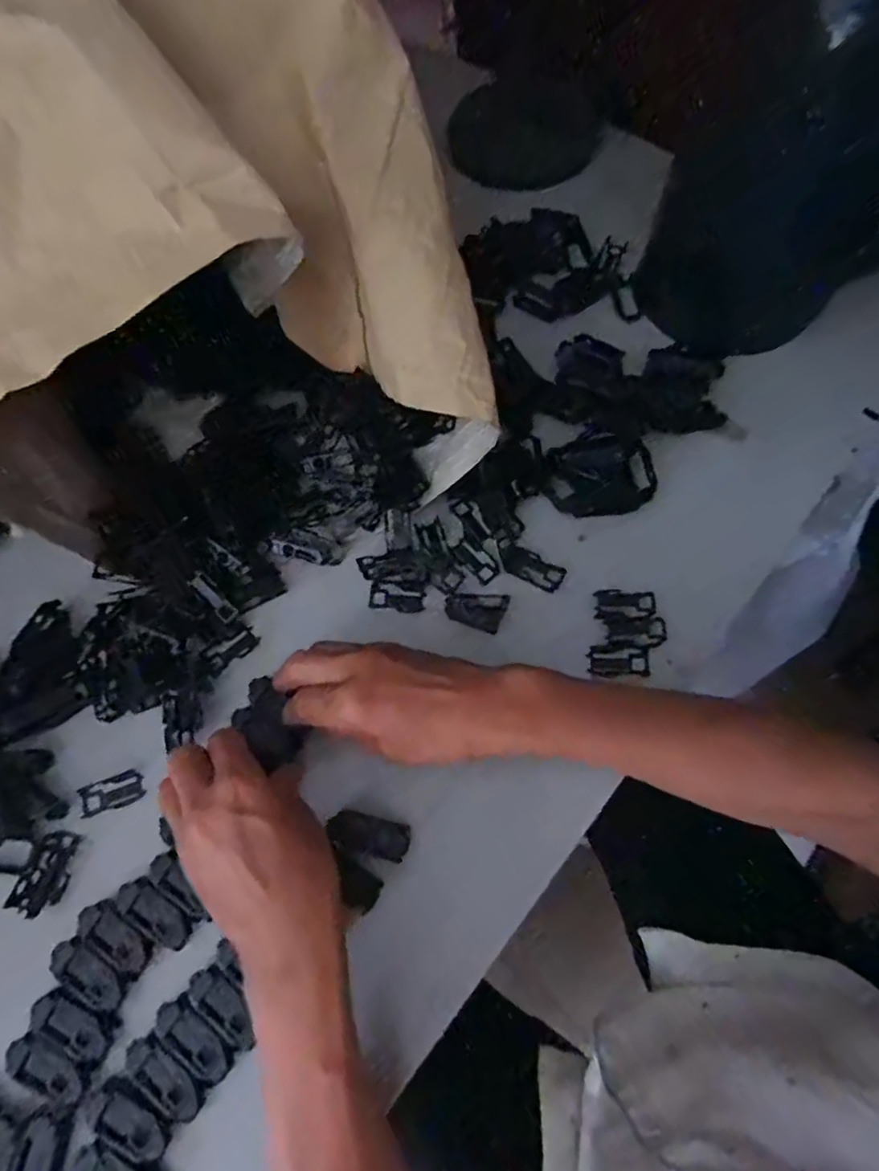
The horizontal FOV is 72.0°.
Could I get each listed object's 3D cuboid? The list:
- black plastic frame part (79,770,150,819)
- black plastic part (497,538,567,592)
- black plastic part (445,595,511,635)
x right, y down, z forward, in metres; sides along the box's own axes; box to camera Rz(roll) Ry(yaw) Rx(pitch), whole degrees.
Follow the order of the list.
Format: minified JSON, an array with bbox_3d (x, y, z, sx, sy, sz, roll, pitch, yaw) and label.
[{"bbox_3d":[-0.214,0.136,0.395,0.042,0.004,0.020,-20,69,-6],"label":"black plastic frame part"},{"bbox_3d":[0.063,-0.015,0.425,0.051,0.007,0.021,30,73,13],"label":"black plastic part"},{"bbox_3d":[0.025,0.015,0.415,0.040,0.008,0.027,18,70,9],"label":"black plastic part"}]

